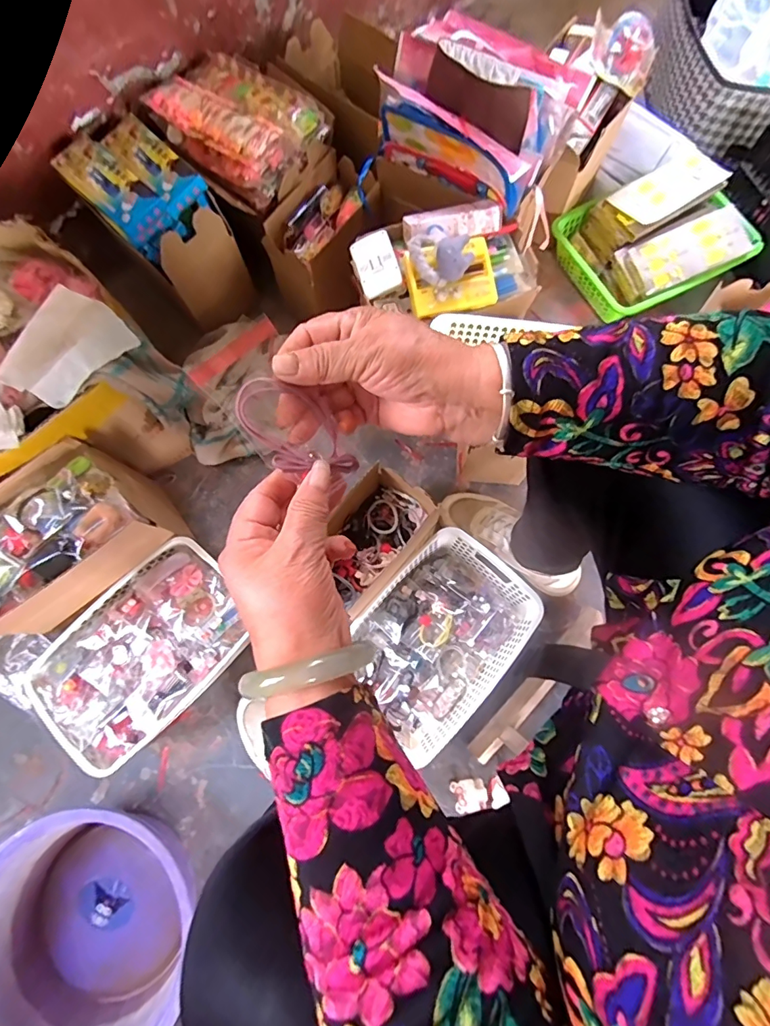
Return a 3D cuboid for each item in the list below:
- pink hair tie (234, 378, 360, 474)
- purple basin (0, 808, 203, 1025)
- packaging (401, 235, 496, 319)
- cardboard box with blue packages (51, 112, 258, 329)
[{"bbox_3d":[-0.051,-0.048,0.282,0.080,0.011,0.047,50,57,-19],"label":"pink hair tie"},{"bbox_3d":[-0.375,0.522,0.580,0.257,0.108,0.289,3,72,2],"label":"purple basin"},{"bbox_3d":[0.090,-0.311,0.622,0.112,0.031,0.084,-13,72,-4],"label":"packaging"},{"bbox_3d":[-0.357,-0.457,0.769,0.200,0.220,0.146,42,77,13],"label":"cardboard box with blue packages"}]

